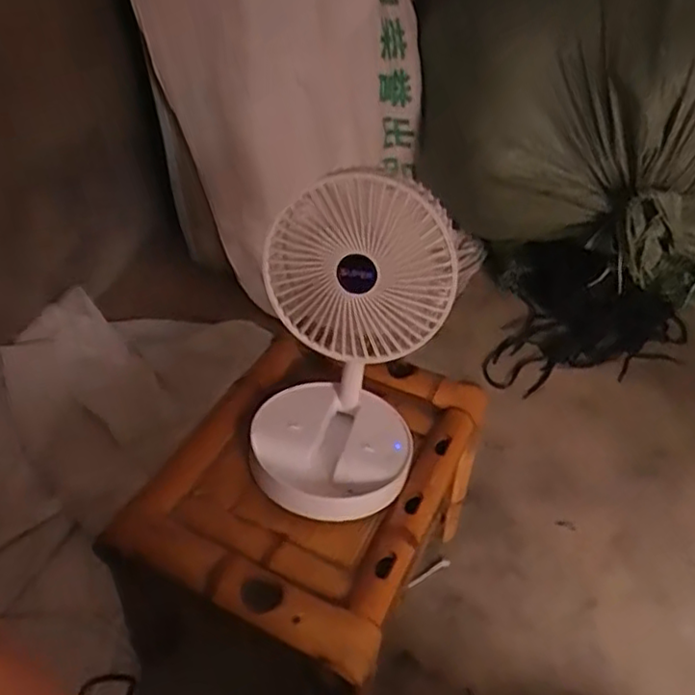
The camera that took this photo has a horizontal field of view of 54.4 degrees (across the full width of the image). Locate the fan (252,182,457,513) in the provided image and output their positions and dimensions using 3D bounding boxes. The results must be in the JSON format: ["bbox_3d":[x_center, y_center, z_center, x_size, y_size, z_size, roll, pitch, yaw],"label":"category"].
[{"bbox_3d":[-0.003,0.003,0.602,0.163,0.284,0.154,7,42,2],"label":"fan"}]

